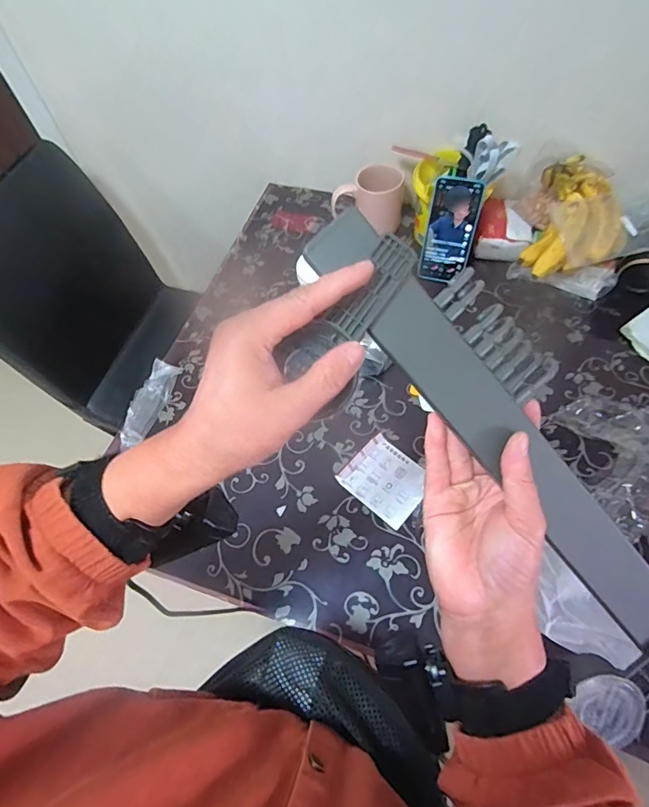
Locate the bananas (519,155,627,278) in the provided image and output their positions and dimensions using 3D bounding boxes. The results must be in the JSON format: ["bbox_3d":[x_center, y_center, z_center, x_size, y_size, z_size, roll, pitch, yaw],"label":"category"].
[{"bbox_3d":[0.410,-0.295,0.739,0.163,0.085,0.209,29,67,19],"label":"bananas"}]

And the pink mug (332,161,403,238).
[{"bbox_3d":[0.082,-0.383,0.858,0.122,0.102,0.085,16,63,13],"label":"pink mug"}]

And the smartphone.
[{"bbox_3d":[0.213,-0.291,0.771,0.079,0.167,0.012,18,37,14],"label":"smartphone"}]

